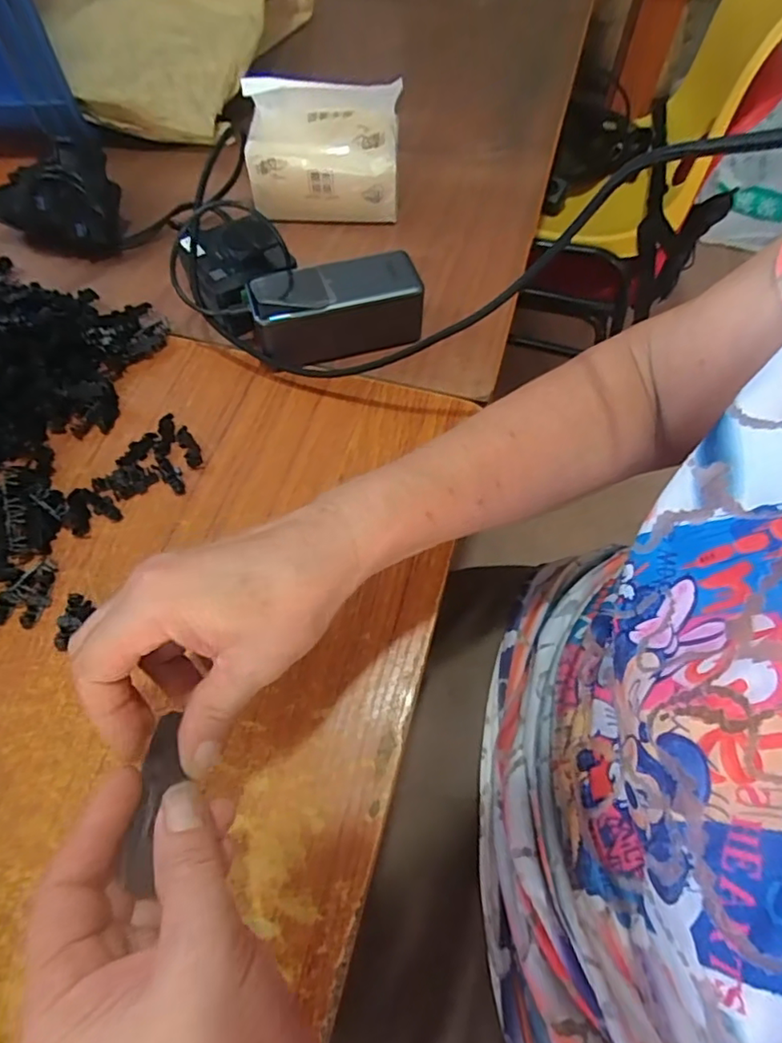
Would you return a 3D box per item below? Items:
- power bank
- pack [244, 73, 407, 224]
[{"bbox_3d":[-0.042,-0.164,0.445,0.127,0.054,0.056,-15,62,-8],"label":"power bank"},{"bbox_3d":[-0.059,-0.332,0.506,0.130,0.110,0.058,0,61,0],"label":"pack"}]

